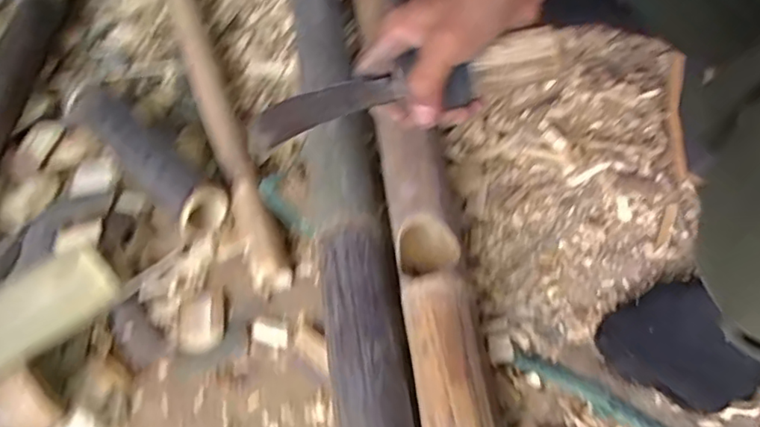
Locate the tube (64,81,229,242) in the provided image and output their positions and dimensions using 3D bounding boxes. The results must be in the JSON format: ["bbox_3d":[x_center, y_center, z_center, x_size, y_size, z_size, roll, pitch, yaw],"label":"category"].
[{"bbox_3d":[-0.274,-0.074,0.674,0.274,0.058,0.058,39,67,26],"label":"tube"}]

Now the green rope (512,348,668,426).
[{"bbox_3d":[0.204,0.167,0.496,0.193,0.013,0.018,26,63,20],"label":"green rope"}]

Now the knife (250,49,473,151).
[{"bbox_3d":[-0.019,-0.083,0.435,0.167,0.043,0.019,-14,56,12],"label":"knife"}]

